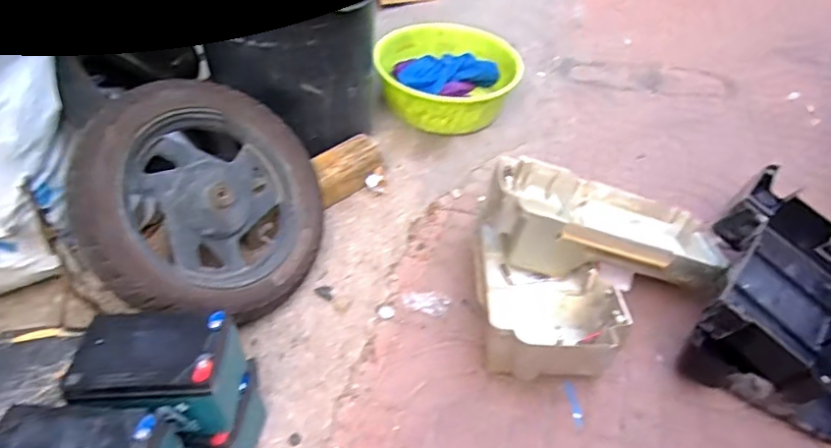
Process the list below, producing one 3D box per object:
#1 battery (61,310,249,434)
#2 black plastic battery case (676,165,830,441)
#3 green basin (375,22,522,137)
[{"bbox_3d":[-0.279,0.163,0.615,0.153,0.089,0.109,-4,42,-1],"label":"battery"},{"bbox_3d":[0.570,0.112,0.856,0.245,0.150,0.389,22,47,22],"label":"black plastic battery case"},{"bbox_3d":[0.070,-0.338,1.286,0.314,0.102,0.314,-2,42,1],"label":"green basin"}]

